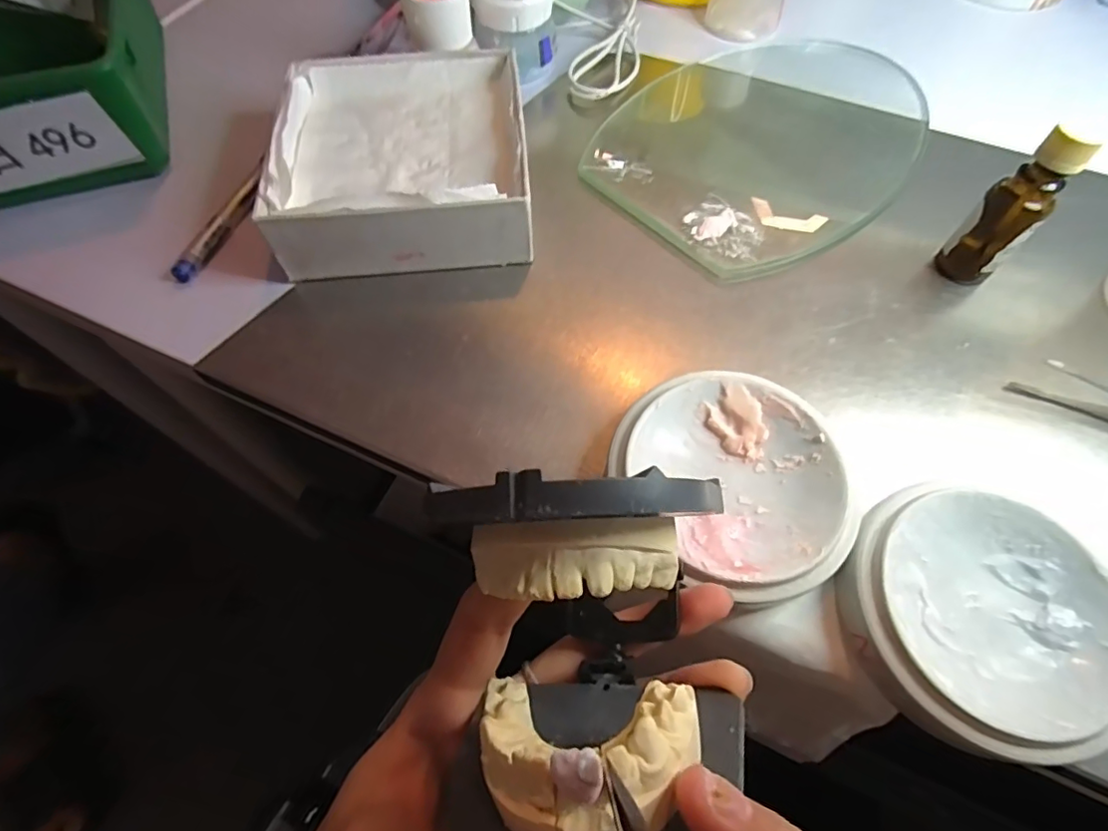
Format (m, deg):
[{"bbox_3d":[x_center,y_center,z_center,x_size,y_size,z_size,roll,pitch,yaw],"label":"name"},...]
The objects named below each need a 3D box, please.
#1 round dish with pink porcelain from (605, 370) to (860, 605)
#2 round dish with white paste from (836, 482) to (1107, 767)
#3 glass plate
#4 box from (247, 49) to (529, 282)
[{"bbox_3d":[0.068,0.026,0.217,0.090,0.026,0.084,0,62,0],"label":"round dish with pink porcelain"},{"bbox_3d":[0.148,0.070,0.196,0.087,0.024,0.085,0,62,0],"label":"round dish with white paste"},{"bbox_3d":[0.131,-0.170,0.335,0.155,0.005,0.231,39,66,18],"label":"glass plate"},{"bbox_3d":[-0.077,-0.142,0.292,0.121,0.039,0.135,-5,62,-2],"label":"box"}]

